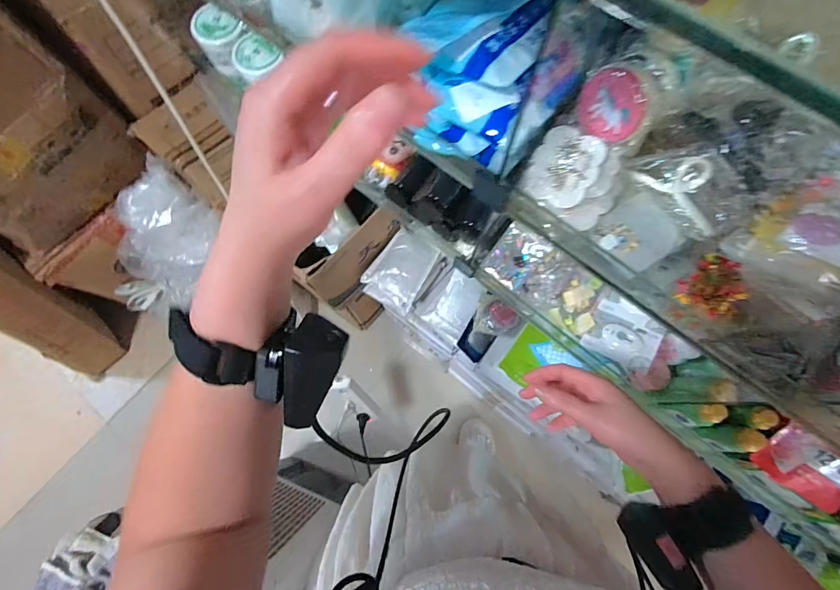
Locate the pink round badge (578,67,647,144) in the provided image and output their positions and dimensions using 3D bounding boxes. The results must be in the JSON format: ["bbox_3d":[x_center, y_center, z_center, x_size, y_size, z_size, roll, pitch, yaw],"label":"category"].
[{"bbox_3d":[0.189,-0.188,0.391,0.064,0.062,0.009,36,54,26],"label":"pink round badge"}]

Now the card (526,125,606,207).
[{"bbox_3d":[0.150,-0.134,0.411,0.065,0.004,0.083,30,84,9],"label":"card"}]

